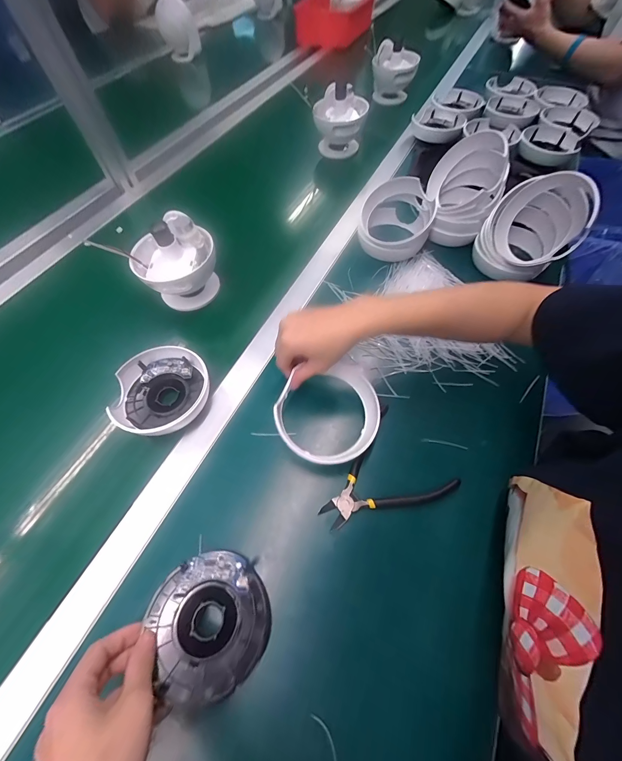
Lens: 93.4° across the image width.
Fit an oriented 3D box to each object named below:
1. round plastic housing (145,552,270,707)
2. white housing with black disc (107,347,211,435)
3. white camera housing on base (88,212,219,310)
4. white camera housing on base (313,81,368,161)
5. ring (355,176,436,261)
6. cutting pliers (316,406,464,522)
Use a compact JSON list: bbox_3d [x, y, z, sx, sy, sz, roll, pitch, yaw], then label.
[{"bbox_3d":[-0.087,0.209,0.260,0.095,0.014,0.099,10,45,-10],"label":"round plastic housing"},{"bbox_3d":[-0.187,0.016,0.376,0.112,0.040,0.114,-10,63,-6],"label":"white housing with black disc"},{"bbox_3d":[-0.206,-0.175,0.444,0.113,0.111,0.122,0,62,-1],"label":"white camera housing on base"},{"bbox_3d":[0.063,-0.573,0.655,0.110,0.098,0.103,5,62,1],"label":"white camera housing on base"},{"bbox_3d":[0.143,-0.274,0.494,0.109,0.070,0.112,0,64,-1],"label":"ring"},{"bbox_3d":[0.097,0.115,0.332,0.108,0.016,0.148,31,66,15],"label":"cutting pliers"}]

